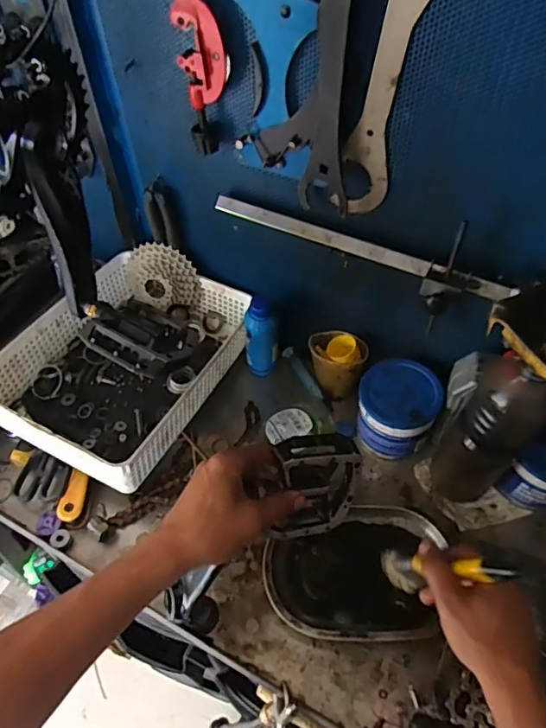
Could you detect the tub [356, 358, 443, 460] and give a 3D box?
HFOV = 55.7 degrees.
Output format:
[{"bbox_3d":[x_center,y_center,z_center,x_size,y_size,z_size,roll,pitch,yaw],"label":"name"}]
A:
[{"bbox_3d":[0.164,0.065,0.695,0.101,0.104,0.099,-1,50,2],"label":"tub"}]

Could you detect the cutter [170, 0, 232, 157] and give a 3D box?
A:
[{"bbox_3d":[-0.071,-0.296,0.545,0.049,0.149,0.022,16,53,15],"label":"cutter"}]

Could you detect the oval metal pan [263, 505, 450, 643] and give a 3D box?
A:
[{"bbox_3d":[0.094,0.240,0.609,0.203,0.045,0.157,0,50,2],"label":"oval metal pan"}]

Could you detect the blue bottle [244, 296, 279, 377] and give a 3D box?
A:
[{"bbox_3d":[-0.017,-0.037,0.756,0.045,0.142,0.035,-5,53,-2],"label":"blue bottle"}]

